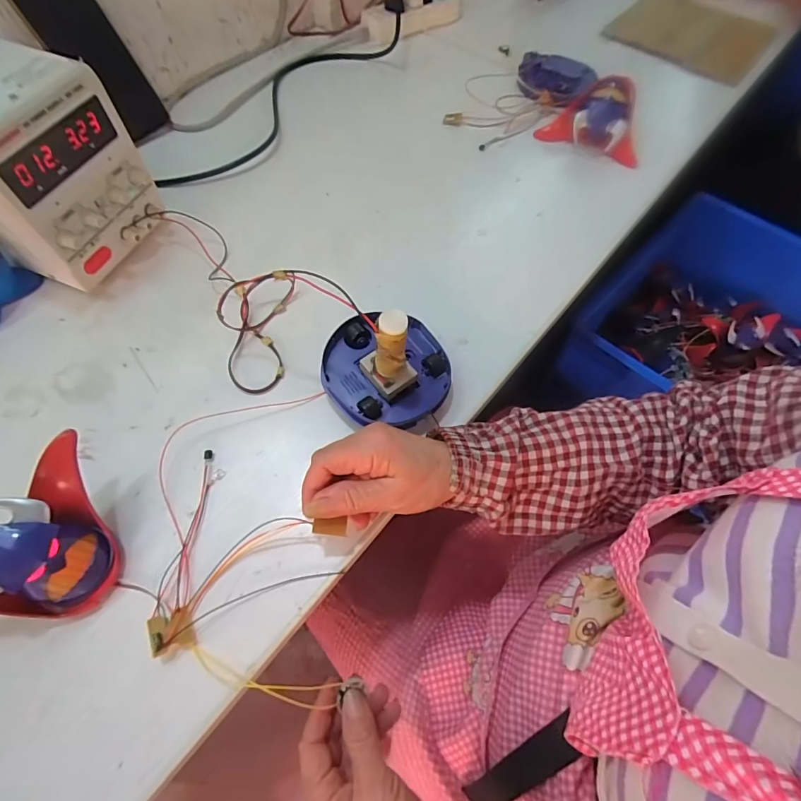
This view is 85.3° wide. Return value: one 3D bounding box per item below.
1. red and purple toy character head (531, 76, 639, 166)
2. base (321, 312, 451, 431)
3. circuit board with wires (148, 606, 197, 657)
[{"bbox_3d":[0.253,-0.370,0.564,0.128,0.059,0.075,14,63,6],"label":"red and purple toy character head"},{"bbox_3d":[-0.012,-0.024,0.385,0.108,0.032,0.098,1,64,-3],"label":"base"},{"bbox_3d":[-0.155,0.156,0.294,0.025,0.006,0.025,-8,56,-31],"label":"circuit board with wires"}]

